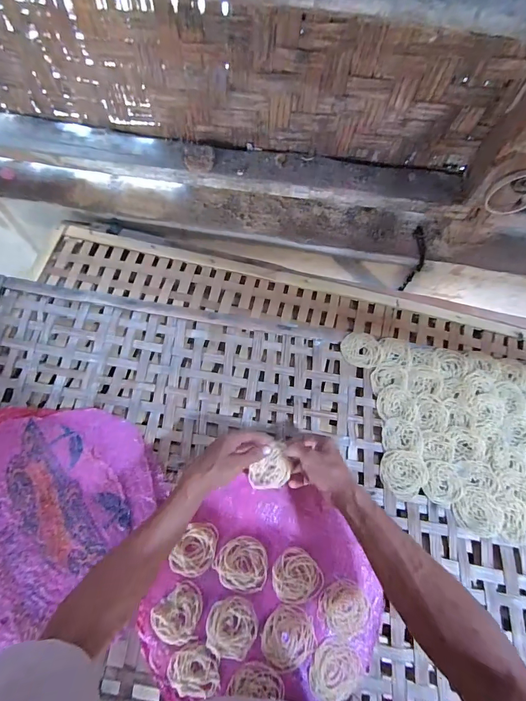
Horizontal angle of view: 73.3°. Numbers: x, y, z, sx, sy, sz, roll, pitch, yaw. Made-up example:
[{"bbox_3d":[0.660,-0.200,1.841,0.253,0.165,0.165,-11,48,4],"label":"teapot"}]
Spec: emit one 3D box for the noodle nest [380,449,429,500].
[{"bbox_3d":[0.249,0.218,0.624,0.078,0.009,0.079,-4,71,-4],"label":"noodle nest"}]

